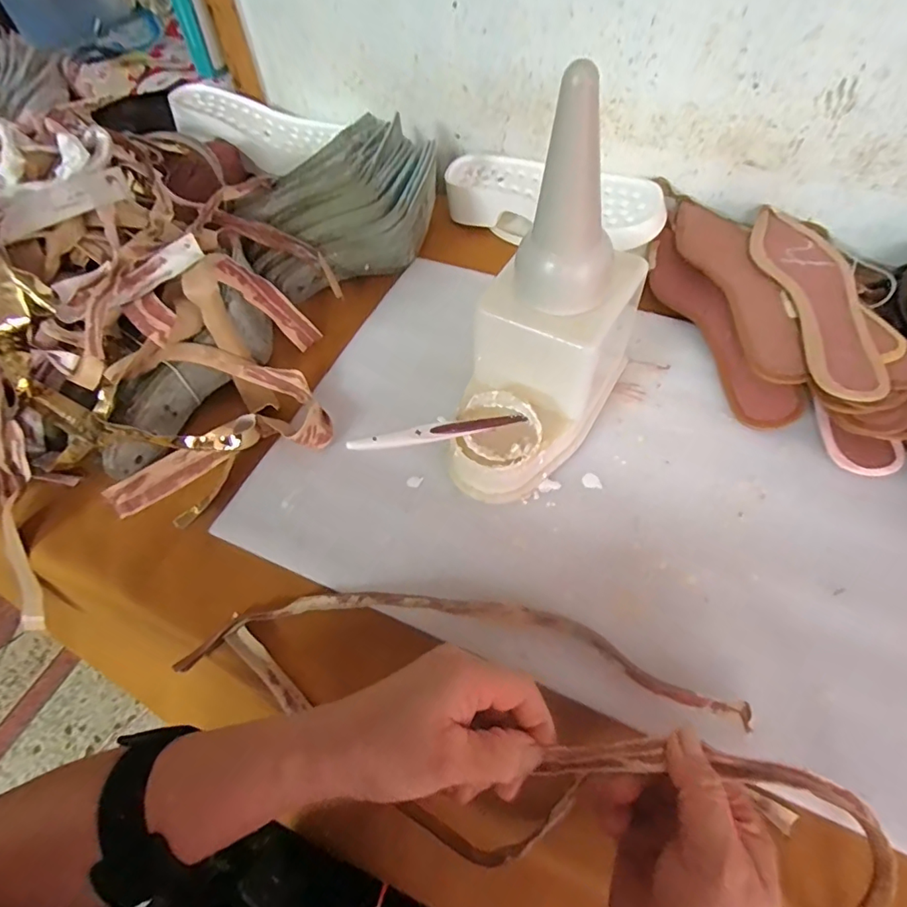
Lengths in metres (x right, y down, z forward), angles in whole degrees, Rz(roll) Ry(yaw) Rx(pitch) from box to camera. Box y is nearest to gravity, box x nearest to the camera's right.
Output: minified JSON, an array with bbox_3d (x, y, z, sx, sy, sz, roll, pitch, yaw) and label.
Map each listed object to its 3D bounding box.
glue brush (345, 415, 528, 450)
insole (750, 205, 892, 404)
[{"bbox_3d":[-0.008,-0.016,0.375,0.145,0.013,0.011,-10,55,-30],"label":"glue brush"},{"bbox_3d":[0.324,-0.145,0.452,0.074,0.010,0.254,4,56,6],"label":"insole"}]

